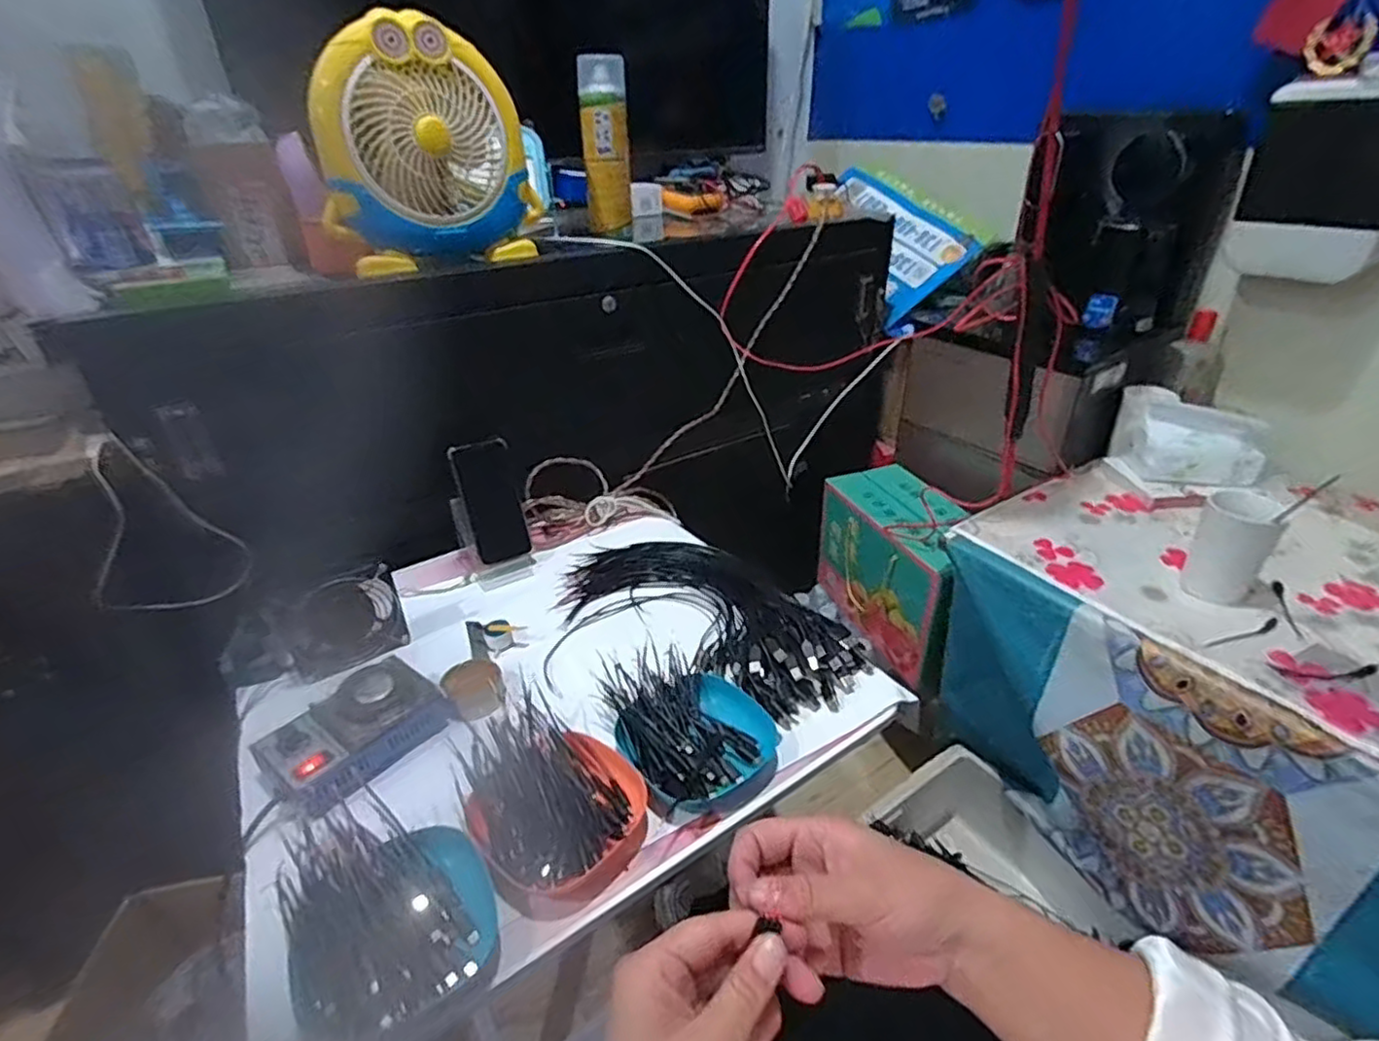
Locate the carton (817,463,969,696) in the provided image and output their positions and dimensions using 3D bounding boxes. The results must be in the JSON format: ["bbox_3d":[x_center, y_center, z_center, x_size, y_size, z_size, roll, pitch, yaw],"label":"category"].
[{"bbox_3d":[0.393,0.087,1.206,0.158,0.247,0.351,-13,34,-18],"label":"carton"}]

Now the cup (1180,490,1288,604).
[{"bbox_3d":[0.656,0.029,0.809,0.075,0.124,0.063,24,40,35],"label":"cup"}]

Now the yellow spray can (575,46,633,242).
[{"bbox_3d":[-0.117,-0.531,0.953,0.066,0.220,0.054,-6,32,-7],"label":"yellow spray can"}]

